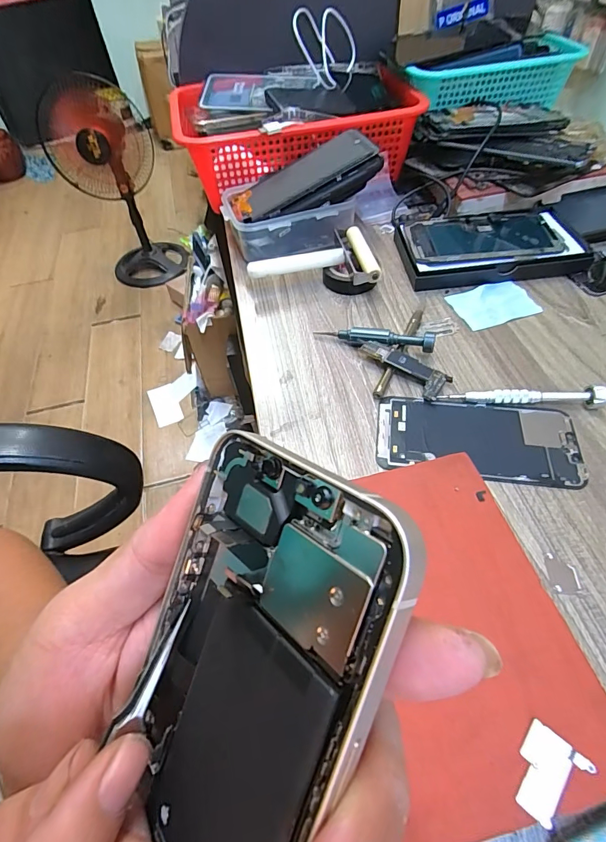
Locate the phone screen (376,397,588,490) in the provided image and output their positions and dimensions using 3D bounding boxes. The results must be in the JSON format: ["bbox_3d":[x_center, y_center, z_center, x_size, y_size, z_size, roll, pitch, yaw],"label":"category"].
[{"bbox_3d":[0.129,0.013,0.306,0.142,0.004,0.066,6,54,9],"label":"phone screen"}]

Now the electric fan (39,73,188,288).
[{"bbox_3d":[-0.702,-0.880,1.563,0.314,0.682,0.311,-31,57,-18],"label":"electric fan"}]

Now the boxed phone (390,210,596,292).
[{"bbox_3d":[0.194,-0.184,0.434,0.175,0.021,0.098,-5,53,1],"label":"boxed phone"}]

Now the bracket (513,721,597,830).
[{"bbox_3d":[0.098,0.142,0.163,0.023,0.004,0.030,34,63,26],"label":"bracket"}]

